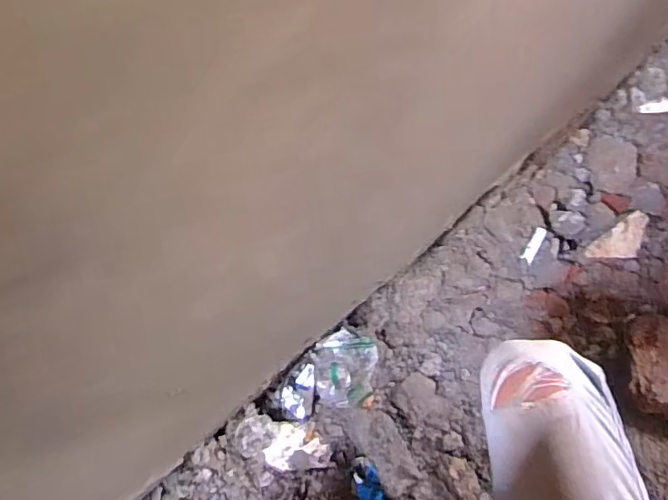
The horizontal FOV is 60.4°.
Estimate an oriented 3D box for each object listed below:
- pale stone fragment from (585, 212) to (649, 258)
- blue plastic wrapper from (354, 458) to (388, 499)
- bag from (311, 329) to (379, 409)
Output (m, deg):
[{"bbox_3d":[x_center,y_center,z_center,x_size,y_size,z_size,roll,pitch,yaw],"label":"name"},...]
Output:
[{"bbox_3d":[0.498,-0.012,0.988,0.132,0.019,0.057,-36,69,-12],"label":"pale stone fragment"},{"bbox_3d":[0.056,0.369,0.876,0.043,0.033,0.089,-6,66,0],"label":"blue plastic wrapper"},{"bbox_3d":[0.017,0.192,0.928,0.094,0.025,0.119,7,88,-4],"label":"bag"}]

